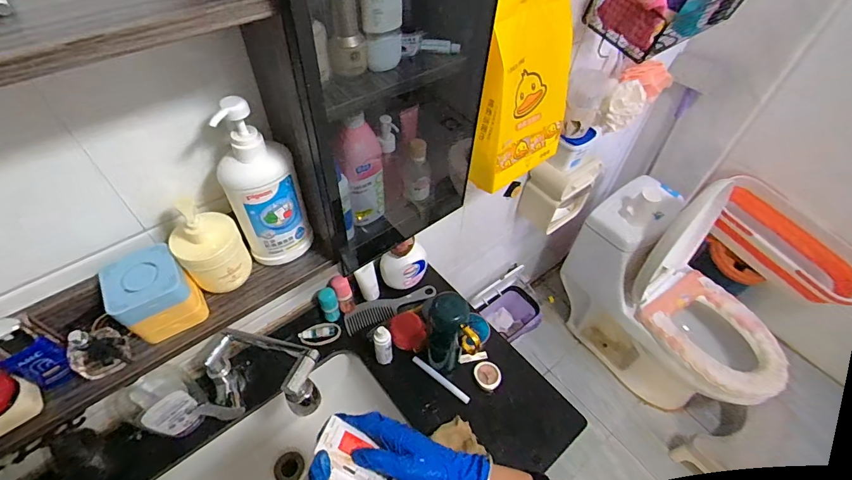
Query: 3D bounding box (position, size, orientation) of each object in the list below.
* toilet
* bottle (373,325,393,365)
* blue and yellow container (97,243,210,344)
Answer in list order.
[{"bbox_3d":[0.886,0.217,1.484,0.434,0.699,0.700,-35,61,-22],"label":"toilet"},{"bbox_3d":[-0.081,0.204,0.788,0.035,0.111,0.033,-12,55,-8],"label":"bottle"},{"bbox_3d":[-0.332,0.067,0.507,0.080,0.082,0.079,-30,59,-19],"label":"blue and yellow container"}]

